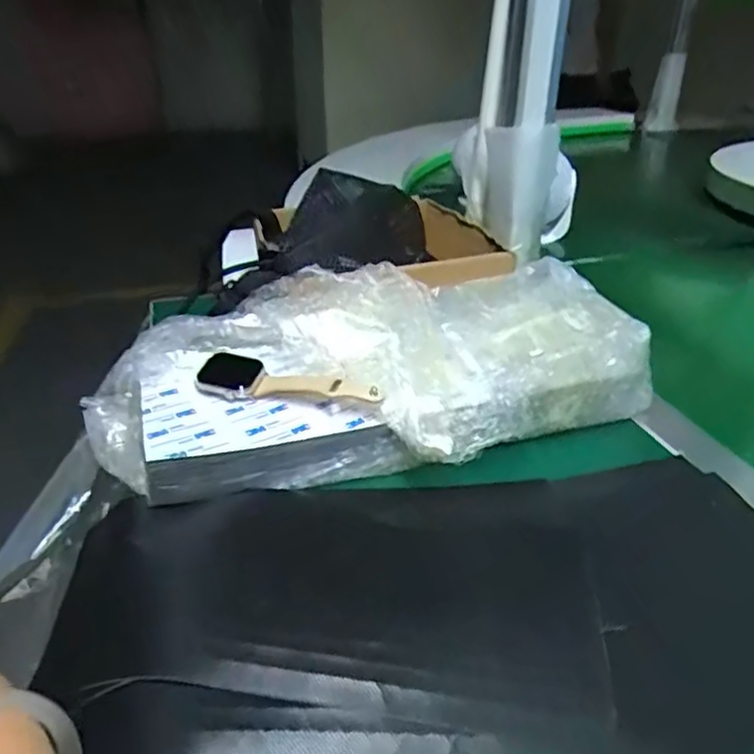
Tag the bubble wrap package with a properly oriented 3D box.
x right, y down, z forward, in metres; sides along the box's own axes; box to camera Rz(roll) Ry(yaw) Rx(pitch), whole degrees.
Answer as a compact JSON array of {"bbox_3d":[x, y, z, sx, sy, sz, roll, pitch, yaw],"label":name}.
[{"bbox_3d":[-0.002,-0.007,0.438,0.377,0.076,0.174,-7,30,-12],"label":"bubble wrap package"}]

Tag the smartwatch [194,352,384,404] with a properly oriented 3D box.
[{"bbox_3d":[-0.058,0.005,0.416,0.126,0.018,0.036,7,30,12],"label":"smartwatch"}]

